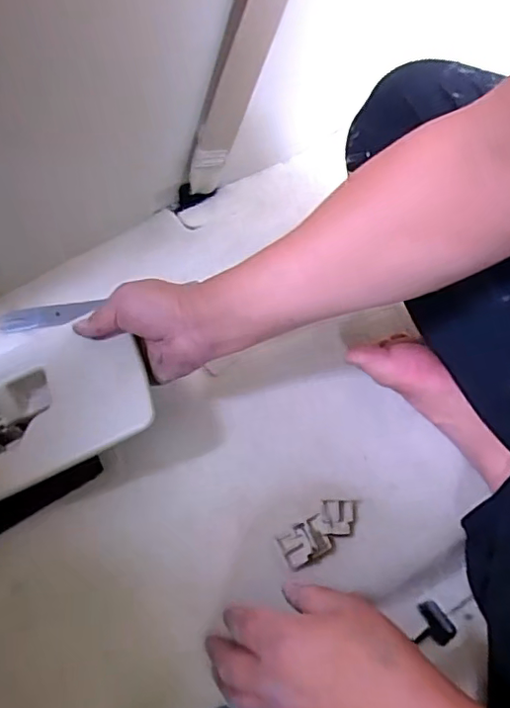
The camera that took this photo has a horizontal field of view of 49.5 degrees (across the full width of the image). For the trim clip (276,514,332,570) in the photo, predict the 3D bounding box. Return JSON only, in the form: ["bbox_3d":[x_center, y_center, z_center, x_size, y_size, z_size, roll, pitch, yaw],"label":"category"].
[{"bbox_3d":[0.043,0.159,0.469,0.042,0.015,0.031,-24,66,-10],"label":"trim clip"}]

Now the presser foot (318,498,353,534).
[{"bbox_3d":[0.070,0.141,0.481,0.030,0.009,0.029,-2,64,1],"label":"presser foot"}]

